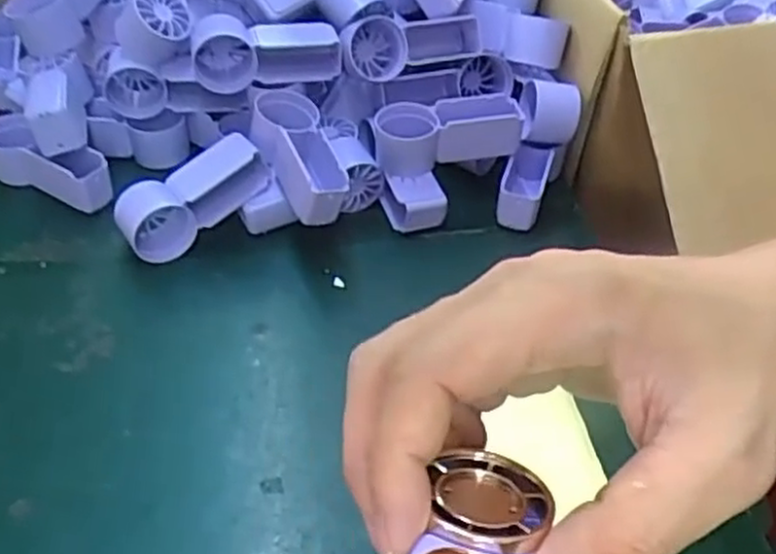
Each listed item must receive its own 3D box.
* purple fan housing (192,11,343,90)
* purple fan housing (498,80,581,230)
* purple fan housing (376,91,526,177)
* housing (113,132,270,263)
[{"bbox_3d":[-0.079,-0.143,0.494,0.094,0.037,0.030,1,44,-2],"label":"purple fan housing"},{"bbox_3d":[0.098,-0.078,0.500,0.038,0.076,0.080,13,45,10],"label":"purple fan housing"},{"bbox_3d":[0.037,-0.091,0.491,0.093,0.040,0.037,-9,45,-13],"label":"purple fan housing"},{"bbox_3d":[-0.116,-0.049,0.458,0.090,0.034,0.033,-34,51,-3],"label":"housing"}]

